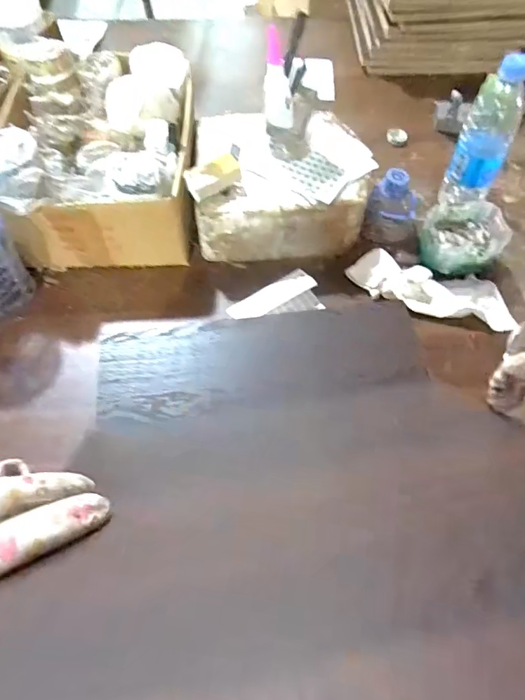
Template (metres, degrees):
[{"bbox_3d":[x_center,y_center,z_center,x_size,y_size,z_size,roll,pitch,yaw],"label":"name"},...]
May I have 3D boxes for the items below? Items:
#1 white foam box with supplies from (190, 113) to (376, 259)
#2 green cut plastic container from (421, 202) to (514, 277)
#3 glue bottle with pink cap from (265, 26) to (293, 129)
[{"bbox_3d":[0.025,-0.243,0.652,0.239,0.107,0.192,-4,61,-3],"label":"white foam box with supplies"},{"bbox_3d":[0.276,-0.151,0.643,0.116,0.062,0.103,-41,69,-20],"label":"green cut plastic container"},{"bbox_3d":[0.018,-0.321,0.549,0.025,0.103,0.029,-14,34,-8],"label":"glue bottle with pink cap"}]

